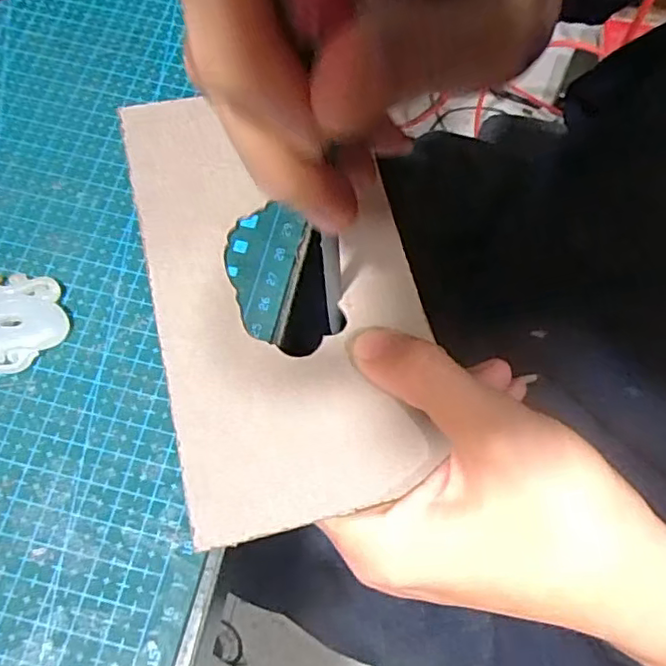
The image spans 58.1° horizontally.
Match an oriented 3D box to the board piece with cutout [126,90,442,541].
[{"bbox_3d":[-0.016,-0.017,0.206,0.088,0.005,0.154,-12,71,-10],"label":"board piece with cutout"}]

